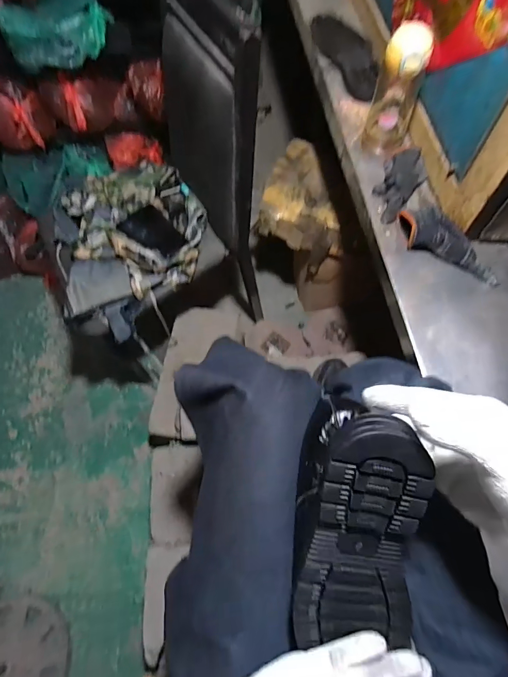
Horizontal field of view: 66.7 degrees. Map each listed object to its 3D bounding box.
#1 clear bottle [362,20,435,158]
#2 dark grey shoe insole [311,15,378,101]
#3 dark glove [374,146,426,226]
[{"bbox_3d":[0.241,-0.405,0.656,0.074,0.197,0.074,17,70,10],"label":"clear bottle"},{"bbox_3d":[0.205,-0.630,0.845,0.097,0.030,0.281,-21,68,-5],"label":"dark grey shoe insole"},{"bbox_3d":[0.257,-0.273,0.684,0.078,0.051,0.153,21,71,12],"label":"dark glove"}]

